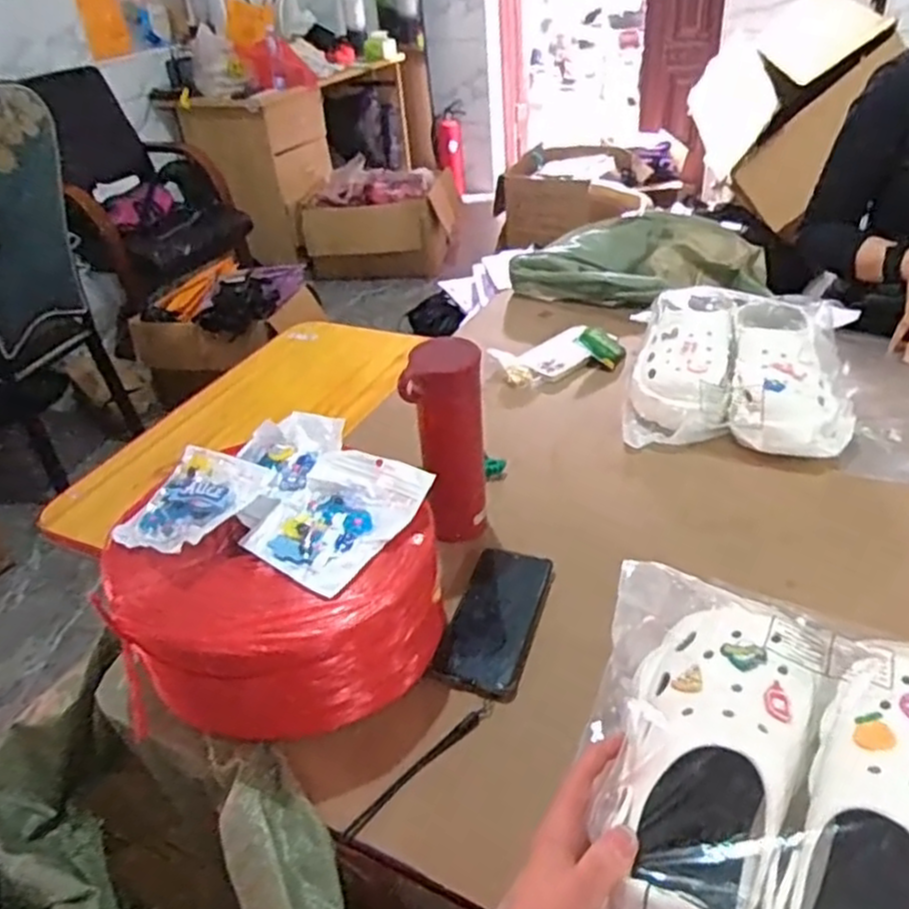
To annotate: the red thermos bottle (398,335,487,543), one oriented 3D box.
[{"bbox_3d":[-0.006,-0.001,0.716,0.072,0.214,0.069,-2,37,1],"label":"red thermos bottle"}]

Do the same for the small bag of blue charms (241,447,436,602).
[{"bbox_3d":[-0.098,0.049,0.622,0.110,0.029,0.136,24,45,31],"label":"small bag of blue charms"}]

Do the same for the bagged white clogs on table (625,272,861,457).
[{"bbox_3d":[0.379,-0.120,0.948,0.275,0.088,0.293,9,39,15],"label":"bagged white clogs on table"}]

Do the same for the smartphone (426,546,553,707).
[{"bbox_3d":[0.041,0.151,0.683,0.077,0.012,0.168,10,39,17],"label":"smartphone"}]

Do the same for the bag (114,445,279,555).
[{"bbox_3d":[-0.230,0.041,0.633,0.097,0.029,0.111,16,41,27],"label":"bag"}]

